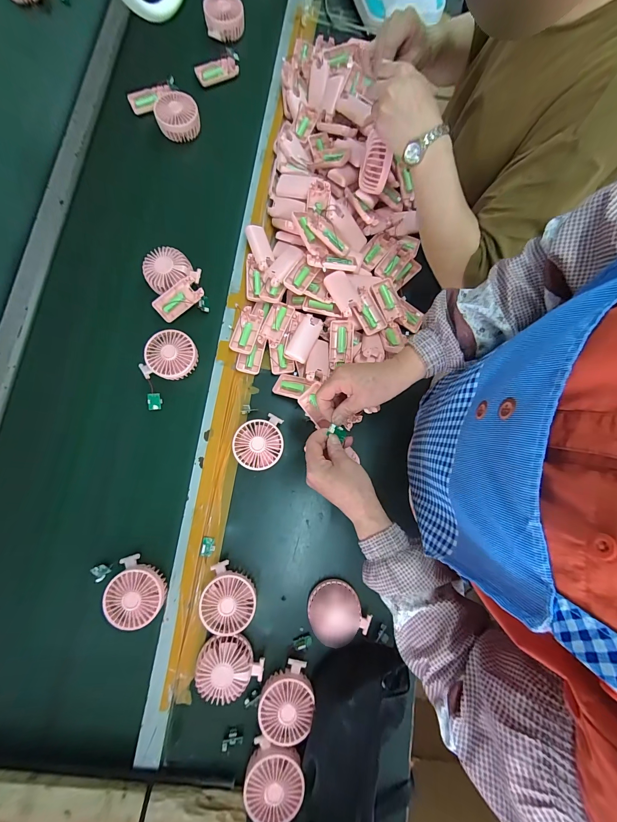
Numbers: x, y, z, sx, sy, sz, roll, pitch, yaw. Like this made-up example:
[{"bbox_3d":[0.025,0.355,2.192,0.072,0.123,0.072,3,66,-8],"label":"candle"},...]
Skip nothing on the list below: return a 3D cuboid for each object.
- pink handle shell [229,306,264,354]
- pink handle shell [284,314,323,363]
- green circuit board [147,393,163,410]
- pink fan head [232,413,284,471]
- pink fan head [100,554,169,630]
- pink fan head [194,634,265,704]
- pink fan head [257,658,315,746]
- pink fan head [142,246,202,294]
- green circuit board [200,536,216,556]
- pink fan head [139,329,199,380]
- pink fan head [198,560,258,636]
[{"bbox_3d":[-0.117,-0.156,0.591,0.044,0.013,0.093,15,81,-1],"label":"pink handle shell"},{"bbox_3d":[-0.006,-0.141,0.586,0.043,0.023,0.101,24,81,0],"label":"pink handle shell"},{"bbox_3d":[-0.284,-0.018,0.573,0.025,0.004,0.031,-3,84,-25],"label":"green circuit board"},{"bbox_3d":[-0.087,0.058,0.559,0.091,0.046,0.093,-6,82,-6],"label":"pink fan head"},{"bbox_3d":[-0.285,0.294,0.498,0.085,0.033,0.097,-41,86,-8],"label":"pink fan head"},{"bbox_3d":[-0.127,0.404,0.488,0.095,0.042,0.082,43,80,2],"label":"pink fan head"},{"bbox_3d":[-0.035,0.454,0.489,0.083,0.044,0.103,9,81,-3],"label":"pink fan head"},{"bbox_3d":[-0.262,-0.272,0.594,0.100,0.036,0.071,-10,82,-5],"label":"pink fan head"},{"bbox_3d":[-0.174,0.235,0.536,0.024,0.006,0.030,8,81,-2],"label":"green circuit board"},{"bbox_3d":[-0.251,-0.097,0.574,0.086,0.047,0.094,0,82,-3],"label":"pink fan head"},{"bbox_3d":[-0.131,0.307,0.506,0.083,0.049,0.098,16,80,-2],"label":"pink fan head"}]

